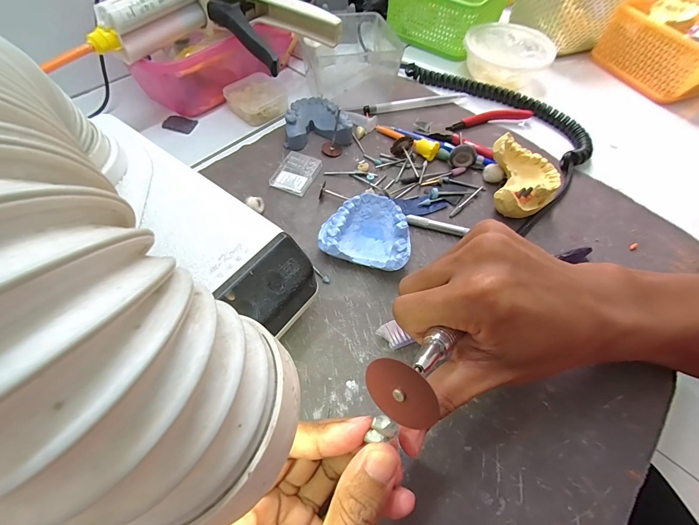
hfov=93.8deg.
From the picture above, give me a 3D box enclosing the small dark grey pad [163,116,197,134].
[{"bbox_3d":[-0.180,-0.147,0.348,0.032,0.004,0.023,13,59,4],"label":"small dark grey pad"}]

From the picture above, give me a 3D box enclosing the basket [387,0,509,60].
[{"bbox_3d":[0.138,-0.359,0.456,0.130,0.062,0.135,34,63,16],"label":"basket"}]

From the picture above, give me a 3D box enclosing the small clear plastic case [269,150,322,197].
[{"bbox_3d":[-0.050,-0.085,0.309,0.036,0.007,0.046,23,60,10],"label":"small clear plastic case"}]

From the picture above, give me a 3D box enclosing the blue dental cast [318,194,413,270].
[{"bbox_3d":[0.015,-0.023,0.260,0.067,0.029,0.056,16,59,6],"label":"blue dental cast"}]

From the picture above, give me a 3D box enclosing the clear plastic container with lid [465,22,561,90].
[{"bbox_3d":[0.193,-0.252,0.405,0.099,0.043,0.093,32,62,15],"label":"clear plastic container with lid"}]

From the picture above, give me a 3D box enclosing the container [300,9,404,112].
[{"bbox_3d":[0.005,-0.233,0.376,0.101,0.052,0.109,-7,59,-8],"label":"container"}]

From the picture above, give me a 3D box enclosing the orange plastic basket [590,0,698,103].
[{"bbox_3d":[0.427,-0.285,0.422,0.158,0.072,0.132,-21,62,-15],"label":"orange plastic basket"}]

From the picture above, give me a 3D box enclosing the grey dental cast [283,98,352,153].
[{"bbox_3d":[-0.032,-0.144,0.336,0.065,0.023,0.055,-3,59,-6],"label":"grey dental cast"}]

